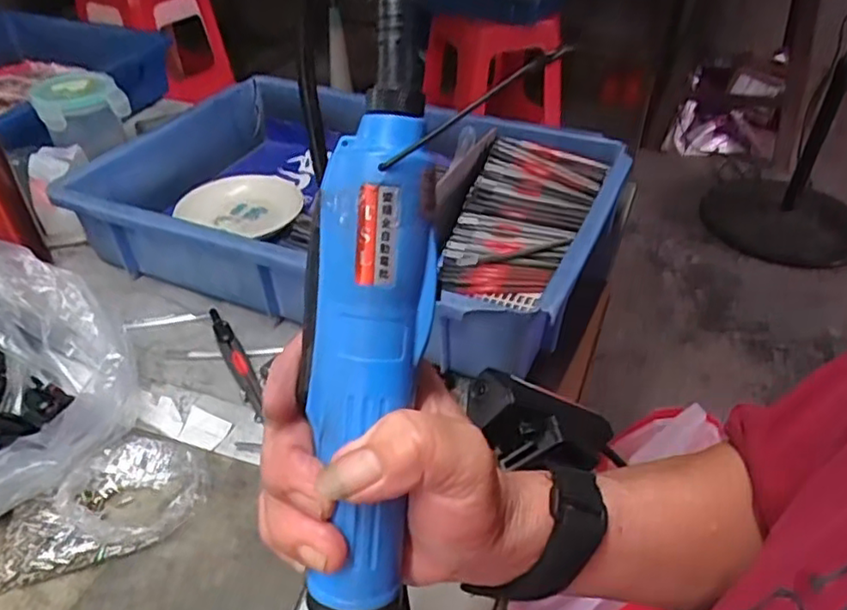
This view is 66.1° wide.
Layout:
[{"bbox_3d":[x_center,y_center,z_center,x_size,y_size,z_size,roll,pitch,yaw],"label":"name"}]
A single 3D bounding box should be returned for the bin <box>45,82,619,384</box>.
[{"bbox_3d":[-0.057,-0.093,0.597,0.440,0.086,0.306,17,43,21],"label":"bin"}]

